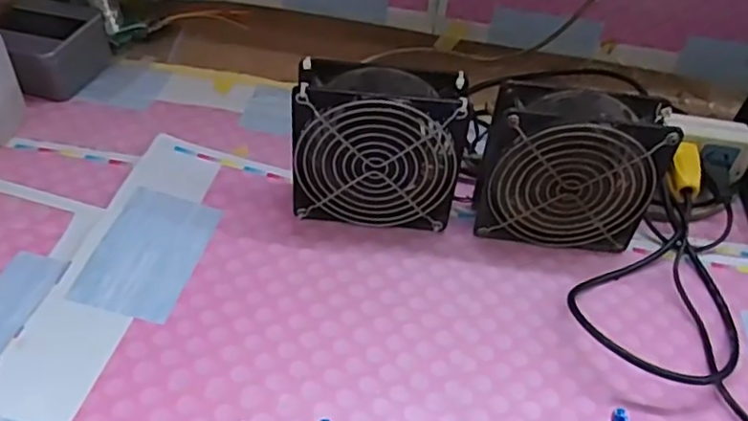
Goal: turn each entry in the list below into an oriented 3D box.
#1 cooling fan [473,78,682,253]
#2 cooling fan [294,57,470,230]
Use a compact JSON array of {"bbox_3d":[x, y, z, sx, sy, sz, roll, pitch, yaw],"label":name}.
[{"bbox_3d":[0.141,-0.030,0.470,0.124,0.117,0.048,7,44,0],"label":"cooling fan"},{"bbox_3d":[0.003,-0.043,0.468,0.120,0.118,0.046,8,44,1],"label":"cooling fan"}]

